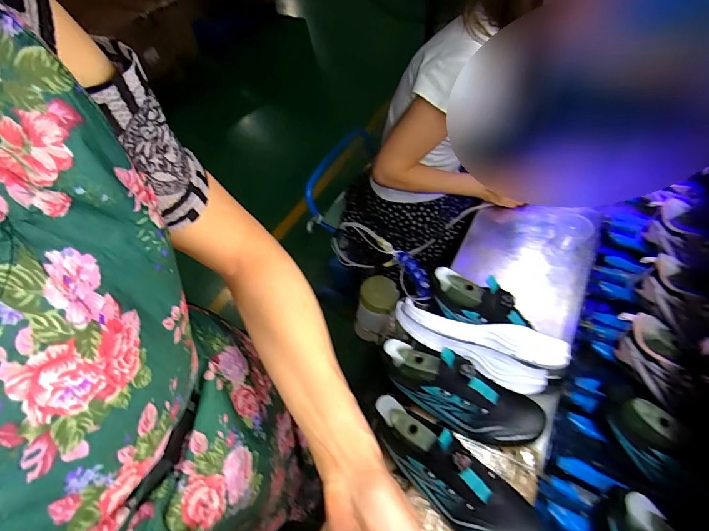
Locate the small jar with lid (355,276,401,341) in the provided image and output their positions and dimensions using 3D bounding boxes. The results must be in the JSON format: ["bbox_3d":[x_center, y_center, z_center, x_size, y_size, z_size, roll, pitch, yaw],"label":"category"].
[{"bbox_3d":[0.043,0.086,0.754,0.079,0.123,0.080,8,54,9],"label":"small jar with lid"}]

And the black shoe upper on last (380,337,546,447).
[{"bbox_3d":[0.149,0.176,0.535,0.238,0.100,0.075,26,58,7],"label":"black shoe upper on last"}]

